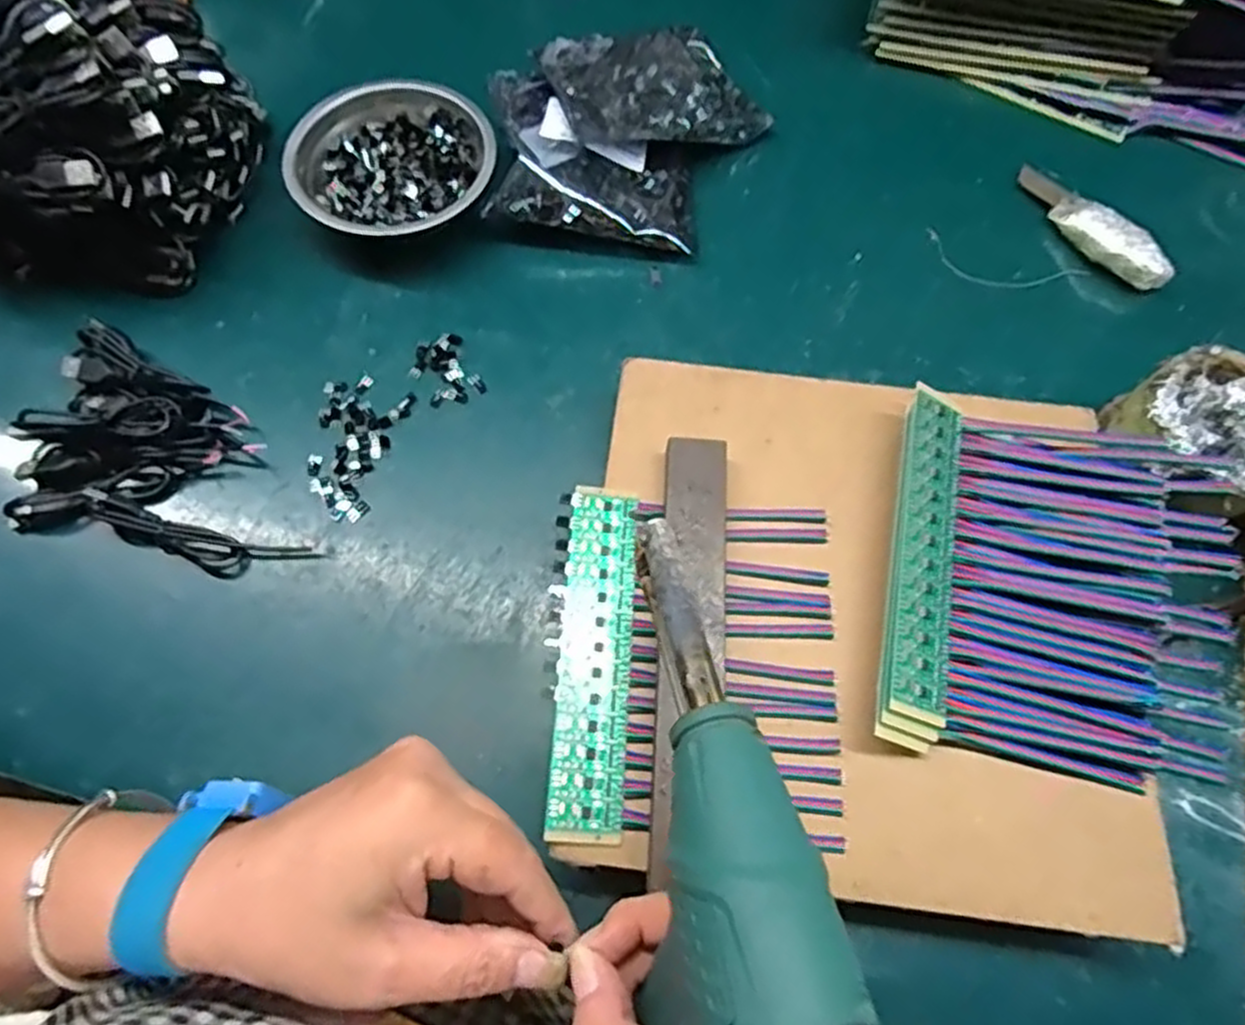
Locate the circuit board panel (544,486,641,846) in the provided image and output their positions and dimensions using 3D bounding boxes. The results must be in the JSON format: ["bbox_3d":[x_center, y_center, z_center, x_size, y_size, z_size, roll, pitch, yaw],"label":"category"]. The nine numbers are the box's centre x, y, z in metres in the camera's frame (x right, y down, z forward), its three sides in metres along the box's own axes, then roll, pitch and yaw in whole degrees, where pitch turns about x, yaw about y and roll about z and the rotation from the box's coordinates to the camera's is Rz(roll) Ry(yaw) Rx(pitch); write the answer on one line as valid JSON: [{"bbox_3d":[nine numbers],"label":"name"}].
[{"bbox_3d":[-0.016,0.064,0.346,0.039,0.006,0.162,3,66,2],"label":"circuit board panel"}]

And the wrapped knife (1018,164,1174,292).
[{"bbox_3d":[0.308,-0.190,0.489,0.028,0.023,0.118,-29,70,-12],"label":"wrapped knife"}]

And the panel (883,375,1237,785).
[{"bbox_3d":[0.203,0.034,0.349,0.158,0.024,0.168,11,67,5],"label":"panel"}]

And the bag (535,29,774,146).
[{"bbox_3d":[0.023,-0.291,0.509,0.139,0.019,0.109,-12,66,-18],"label":"bag"}]

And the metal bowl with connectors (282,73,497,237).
[{"bbox_3d":[-0.149,-0.224,0.486,0.126,0.035,0.129,0,66,0],"label":"metal bowl with connectors"}]

